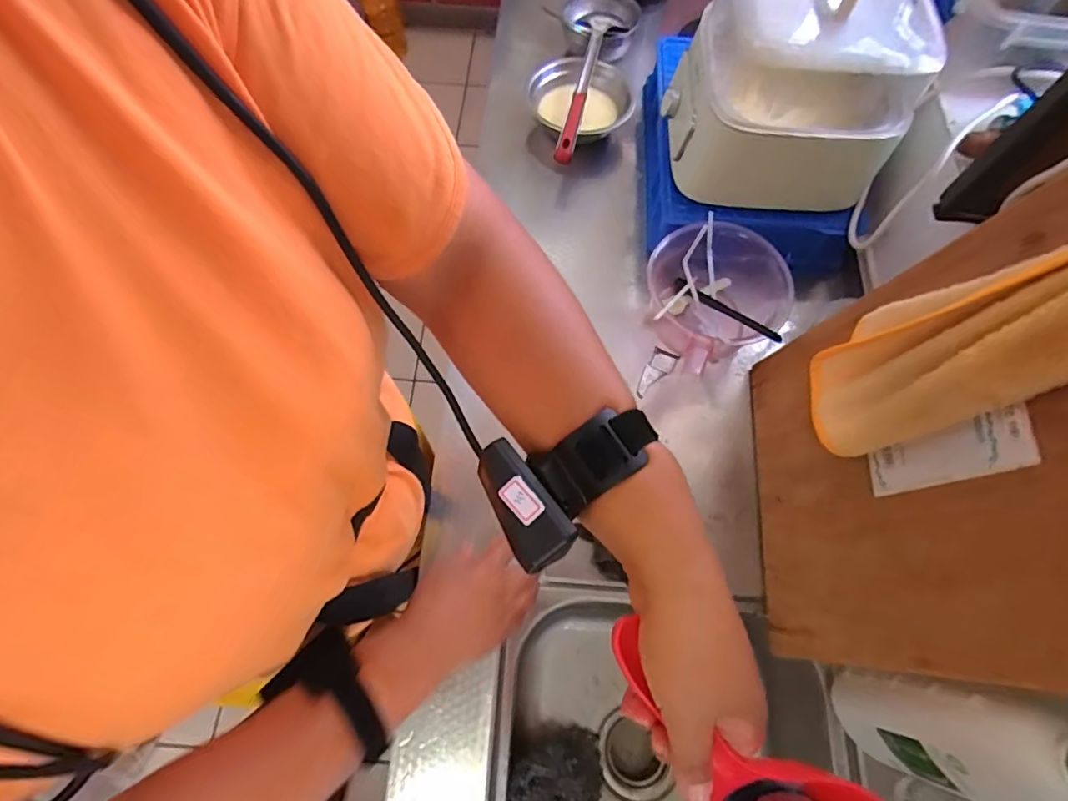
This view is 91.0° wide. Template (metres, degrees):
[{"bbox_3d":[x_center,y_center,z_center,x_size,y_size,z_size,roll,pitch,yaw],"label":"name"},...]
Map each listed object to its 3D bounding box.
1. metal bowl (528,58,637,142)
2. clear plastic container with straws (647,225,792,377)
[{"bbox_3d":[0.071,-0.443,0.804,0.152,0.083,0.161,3,67,0],"label":"metal bowl"},{"bbox_3d":[0.233,-0.127,0.656,0.191,0.097,0.178,0,67,-1],"label":"clear plastic container with straws"}]

